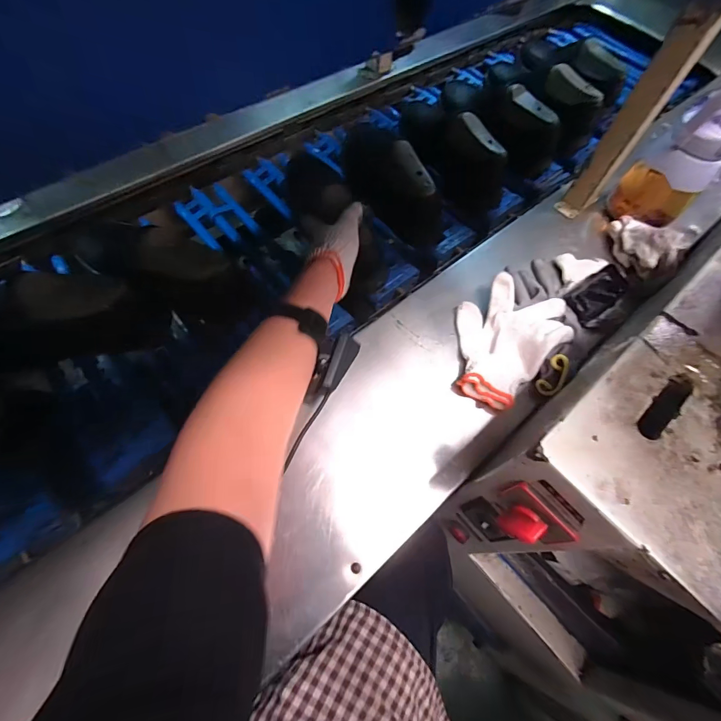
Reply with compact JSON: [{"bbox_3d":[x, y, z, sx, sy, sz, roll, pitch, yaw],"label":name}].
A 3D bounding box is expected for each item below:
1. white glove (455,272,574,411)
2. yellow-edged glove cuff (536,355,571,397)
[{"bbox_3d":[0.187,-0.033,0.497,0.185,0.033,0.128,-40,71,-20],"label":"white glove"},{"bbox_3d":[0.243,0.019,0.467,0.027,0.010,0.053,29,92,31],"label":"yellow-edged glove cuff"}]

